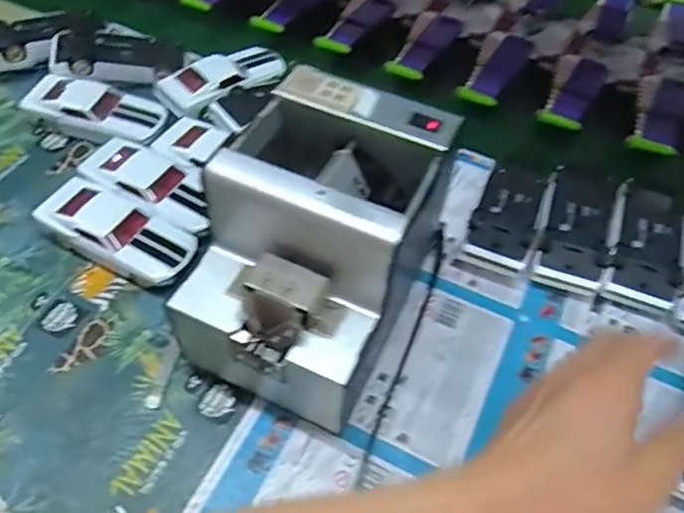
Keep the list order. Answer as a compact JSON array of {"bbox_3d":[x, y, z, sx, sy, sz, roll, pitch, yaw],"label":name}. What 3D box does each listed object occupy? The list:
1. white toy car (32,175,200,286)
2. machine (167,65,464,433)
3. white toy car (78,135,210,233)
[{"bbox_3d":[-0.179,-0.018,0.469,0.127,0.034,0.054,23,54,13],"label":"white toy car"},{"bbox_3d":[-0.020,-0.004,0.397,0.131,0.146,0.185,25,56,16],"label":"machine"},{"bbox_3d":[-0.161,-0.059,0.500,0.121,0.030,0.059,26,55,15],"label":"white toy car"}]

